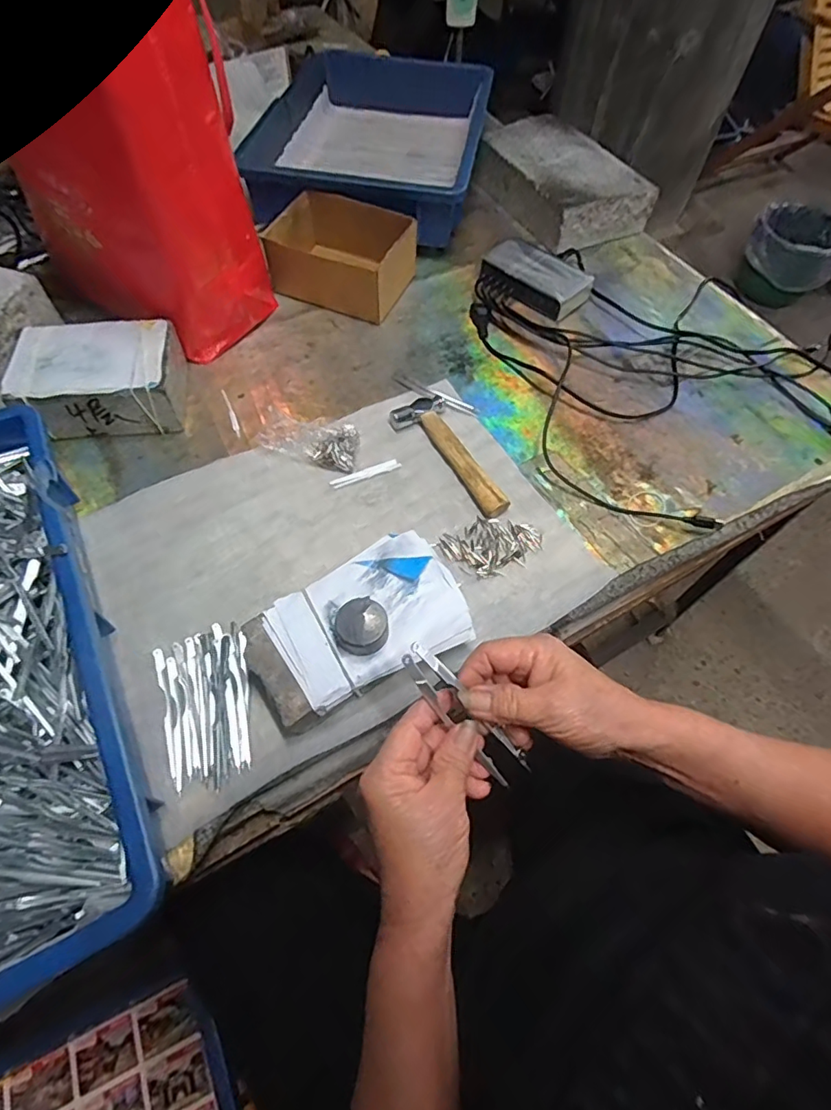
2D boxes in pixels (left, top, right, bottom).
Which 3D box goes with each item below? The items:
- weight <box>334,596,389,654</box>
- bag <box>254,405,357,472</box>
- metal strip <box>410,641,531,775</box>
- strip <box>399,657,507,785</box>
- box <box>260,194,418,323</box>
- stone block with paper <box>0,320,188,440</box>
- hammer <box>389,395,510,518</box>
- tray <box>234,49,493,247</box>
[{"bbox_3d":[-0.040,0.055,0.401,0.038,0.023,0.039,1,60,-2],"label":"weight"},{"bbox_3d":[-0.104,-0.123,0.538,0.092,0.037,0.056,10,60,4],"label":"bag"},{"bbox_3d":[0.035,0.093,0.330,0.009,0.006,0.106,-43,93,-23],"label":"metal strip"},{"bbox_3d":[0.024,0.102,0.328,0.008,0.006,0.102,-40,94,-22],"label":"strip"},{"bbox_3d":[-0.085,-0.372,0.658,0.160,0.071,0.130,17,61,8],"label":"box"},{"bbox_3d":[-0.318,-0.180,0.546,0.148,0.063,0.104,-8,61,-7],"label":"stone block with paper"},{"bbox_3d":[0.035,-0.097,0.538,0.054,0.021,0.155,-25,64,-15],"label":"hammer"},{"bbox_3d":[-0.054,-0.609,0.778,0.286,0.077,0.423,7,60,2],"label":"tray"}]

